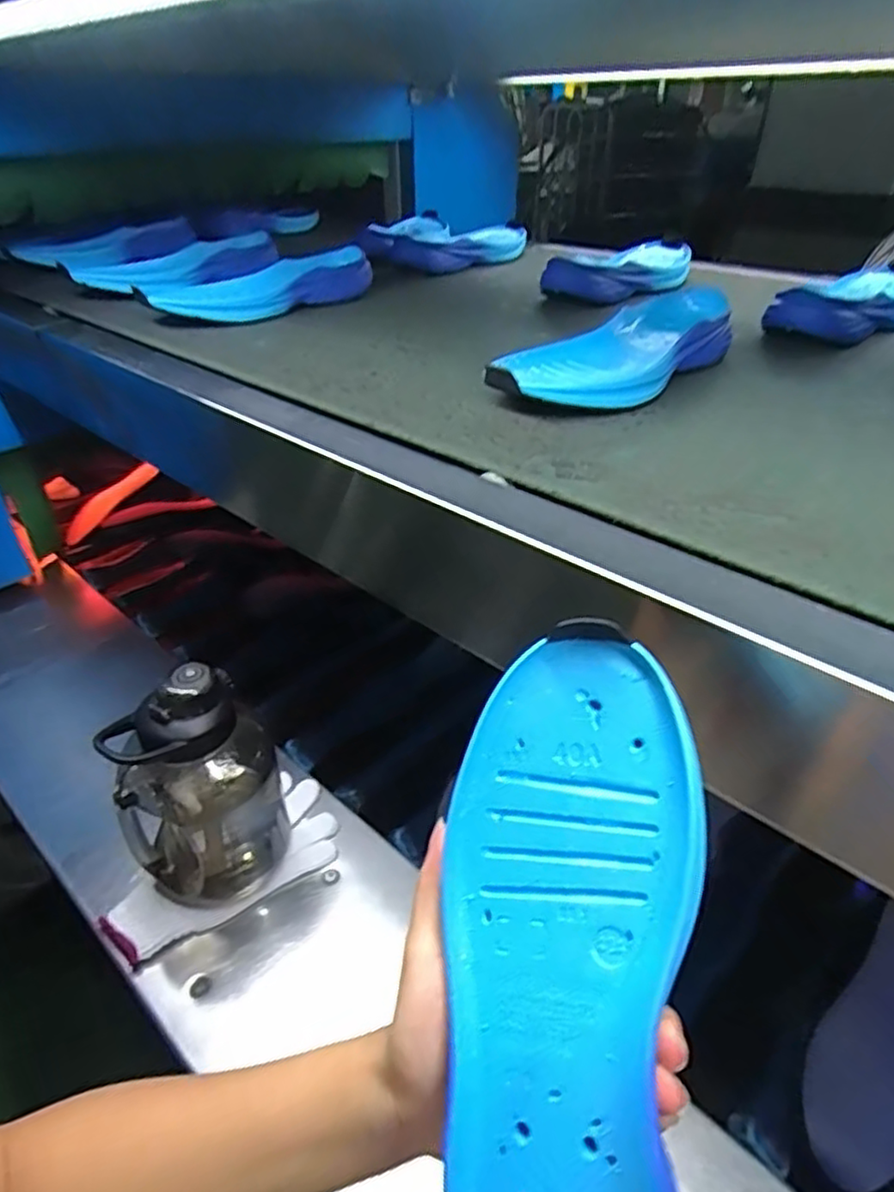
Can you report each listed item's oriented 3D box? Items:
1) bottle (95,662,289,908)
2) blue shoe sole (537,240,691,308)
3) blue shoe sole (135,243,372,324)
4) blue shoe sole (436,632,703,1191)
[{"bbox_3d":[-0.211,0.165,0.589,0.142,0.217,0.098,-22,41,-26],"label":"bottle"},{"bbox_3d":[0.225,-0.411,0.851,0.099,0.036,0.264,25,44,31],"label":"blue shoe sole"},{"bbox_3d":[-0.206,-0.346,0.752,0.093,0.045,0.262,28,45,33],"label":"blue shoe sole"},{"bbox_3d":[0.044,0.144,0.252,0.089,0.038,0.252,4,76,4],"label":"blue shoe sole"}]

